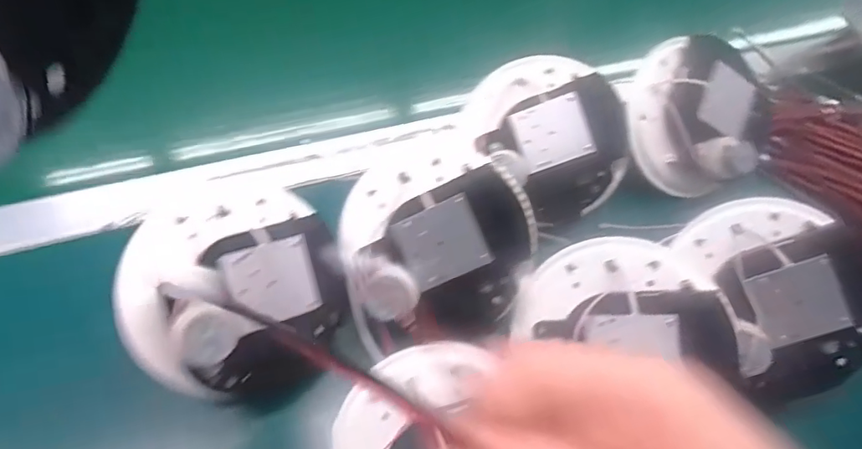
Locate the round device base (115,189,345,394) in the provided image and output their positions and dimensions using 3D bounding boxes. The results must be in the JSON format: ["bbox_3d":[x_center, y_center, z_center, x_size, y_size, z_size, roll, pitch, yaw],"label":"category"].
[{"bbox_3d":[-0.112,0.034,0.300,0.114,0.051,0.112,2,59,-3],"label":"round device base"}]

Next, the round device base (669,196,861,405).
[{"bbox_3d":[0.215,0.043,0.325,0.102,0.069,0.116,-11,60,-10],"label":"round device base"}]

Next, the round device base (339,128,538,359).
[{"bbox_3d":[0.001,0.009,0.325,0.124,0.054,0.124,0,87,9],"label":"round device base"}]

